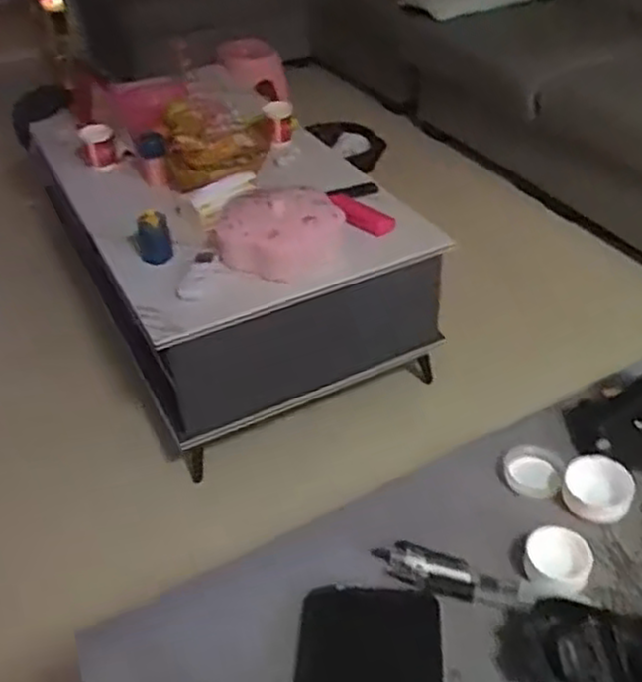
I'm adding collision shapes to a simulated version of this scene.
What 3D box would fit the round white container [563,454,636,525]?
[{"bbox_3d":[0.188,0.100,0.513,0.045,0.020,0.043,-3,39,2],"label":"round white container"}]

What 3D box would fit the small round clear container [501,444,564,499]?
[{"bbox_3d":[0.150,0.092,0.538,0.041,0.012,0.040,-3,39,2],"label":"small round clear container"}]

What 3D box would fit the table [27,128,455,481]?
[{"bbox_3d":[-0.207,-0.219,1.746,0.634,0.390,0.919,-19,41,-17],"label":"table"}]

